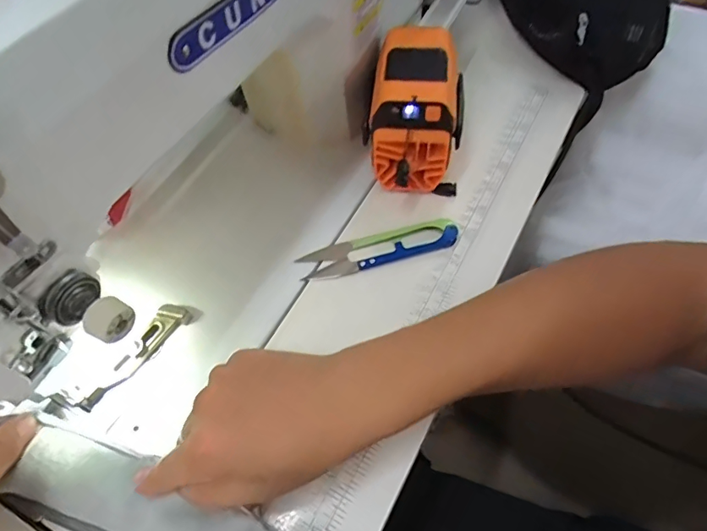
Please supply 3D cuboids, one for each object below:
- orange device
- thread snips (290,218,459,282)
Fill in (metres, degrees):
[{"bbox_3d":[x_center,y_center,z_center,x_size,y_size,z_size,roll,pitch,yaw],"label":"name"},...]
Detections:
[{"bbox_3d":[0.046,-0.110,0.379,0.074,0.090,0.103,2,59,2],"label":"orange device"},{"bbox_3d":[0.020,-0.013,0.369,0.119,0.009,0.026,-11,59,-6],"label":"thread snips"}]

